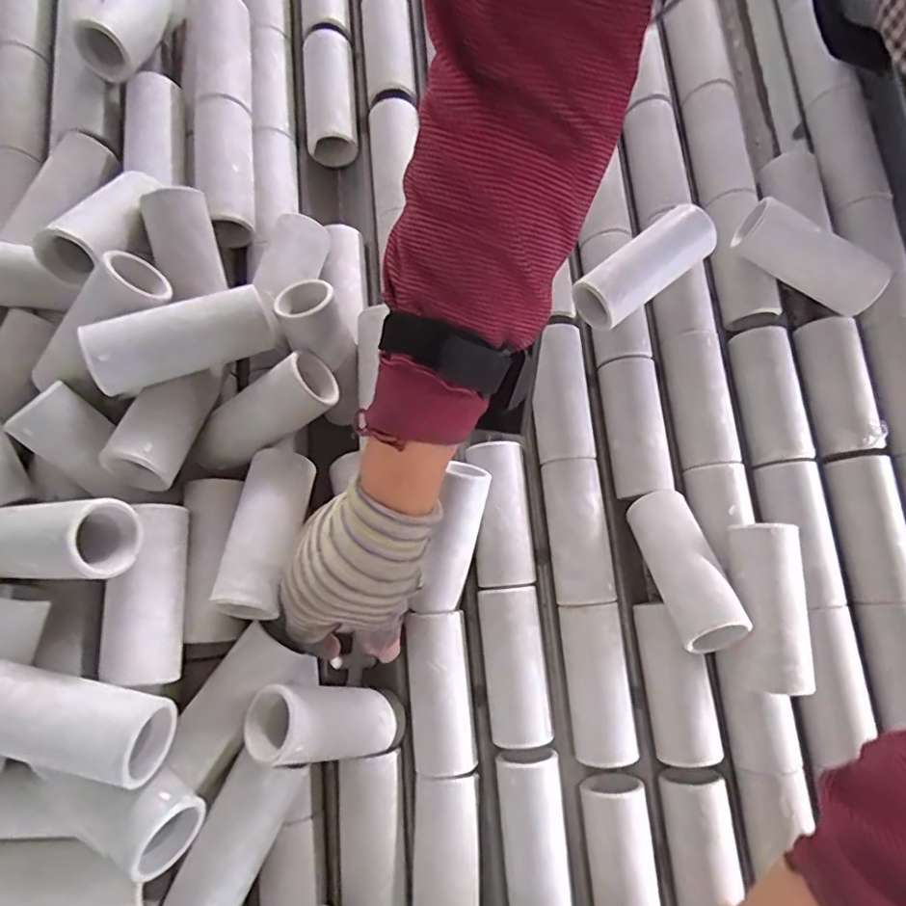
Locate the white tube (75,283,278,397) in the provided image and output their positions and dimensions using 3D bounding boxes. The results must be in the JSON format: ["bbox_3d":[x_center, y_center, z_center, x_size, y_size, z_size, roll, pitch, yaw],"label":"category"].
[{"bbox_3d":[-0.160,-0.069,0.340,0.101,0.033,0.036,-21,78,-17],"label":"white tube"}]

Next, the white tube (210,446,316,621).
[{"bbox_3d":[-0.113,0.045,0.356,0.041,0.037,0.114,7,59,2],"label":"white tube"}]

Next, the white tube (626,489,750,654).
[{"bbox_3d":[0.147,0.072,0.371,0.038,0.037,0.102,-13,53,-2],"label":"white tube"}]

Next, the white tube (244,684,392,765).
[{"bbox_3d":[-0.073,0.161,0.345,0.094,0.033,0.040,21,74,-41],"label":"white tube"}]

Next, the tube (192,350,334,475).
[{"bbox_3d":[-0.125,-0.023,0.370,0.102,0.032,0.035,-33,79,13],"label":"tube"}]

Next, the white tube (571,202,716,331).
[{"bbox_3d":[0.134,-0.129,0.415,0.108,0.043,0.042,-37,80,-7],"label":"white tube"}]

